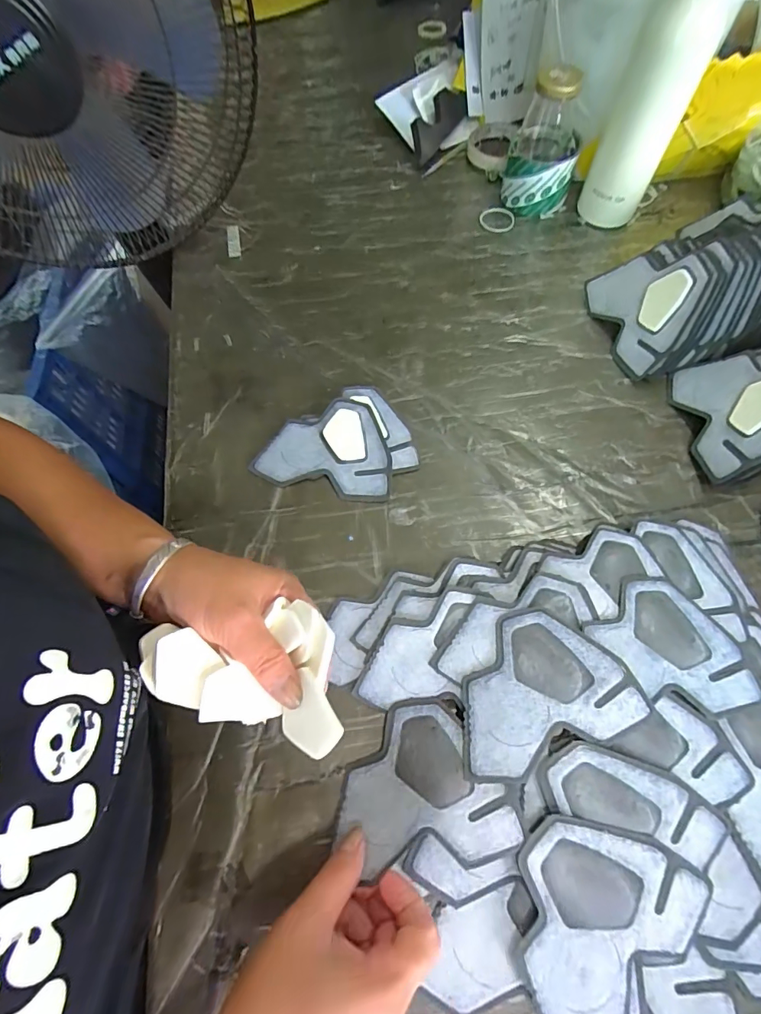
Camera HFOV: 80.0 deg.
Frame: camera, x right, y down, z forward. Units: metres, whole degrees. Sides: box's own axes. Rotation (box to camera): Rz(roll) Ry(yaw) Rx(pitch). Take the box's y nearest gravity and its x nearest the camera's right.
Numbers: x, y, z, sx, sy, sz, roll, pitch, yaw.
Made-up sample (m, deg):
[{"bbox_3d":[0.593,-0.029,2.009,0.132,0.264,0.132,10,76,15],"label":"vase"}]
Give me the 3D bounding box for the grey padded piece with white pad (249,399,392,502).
[{"bbox_3d":[-0.052,-0.056,0.425,0.122,0.012,0.099,3,66,1],"label":"grey padded piece with white pad"}]

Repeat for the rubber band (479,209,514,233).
[{"bbox_3d":[0.144,-0.356,0.562,0.042,0.008,0.035,14,67,6],"label":"rubber band"}]

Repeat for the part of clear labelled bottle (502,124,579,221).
[{"bbox_3d":[0.190,-0.403,0.548,0.080,0.065,0.073,14,66,8],"label":"part of clear labelled bottle"}]

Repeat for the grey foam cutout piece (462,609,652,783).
[{"bbox_3d":[0.107,0.124,0.317,0.121,0.015,0.092,-20,68,-9],"label":"grey foam cutout piece"}]

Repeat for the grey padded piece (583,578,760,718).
[{"bbox_3d":[0.211,0.103,0.323,0.078,0.008,0.103,-39,69,-12],"label":"grey padded piece"}]

